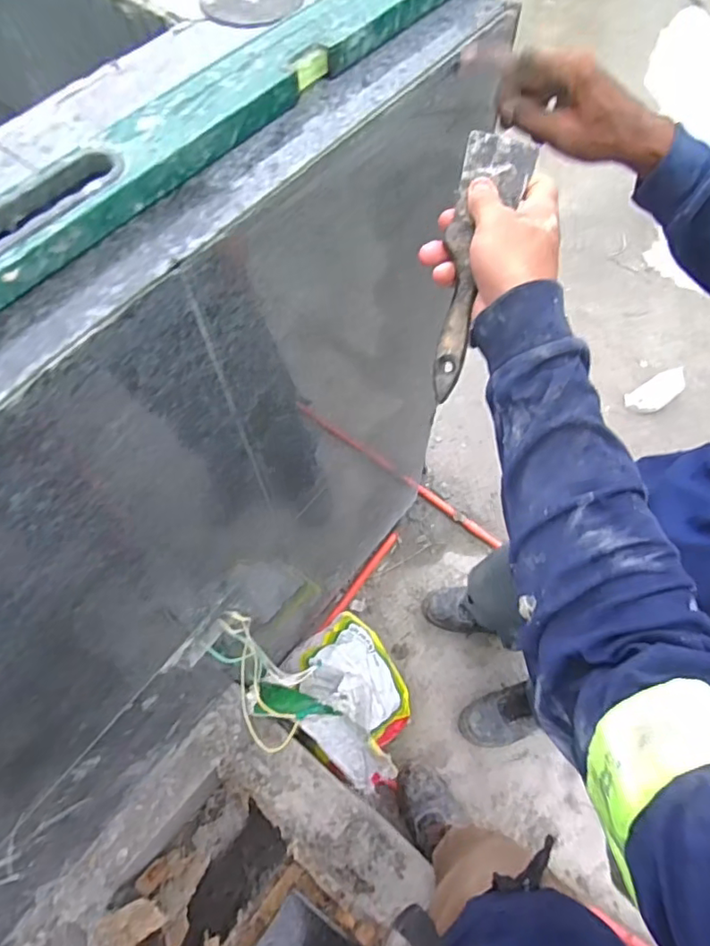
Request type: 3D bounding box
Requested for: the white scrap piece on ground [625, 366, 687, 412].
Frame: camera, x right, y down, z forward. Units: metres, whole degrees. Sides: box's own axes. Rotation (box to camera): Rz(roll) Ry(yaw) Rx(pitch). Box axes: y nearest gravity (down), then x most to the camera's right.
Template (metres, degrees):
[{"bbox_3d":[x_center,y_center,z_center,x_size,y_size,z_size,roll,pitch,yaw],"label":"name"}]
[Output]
[{"bbox_3d":[0.925,-0.249,1.727,0.180,0.034,0.088,-33,66,11],"label":"white scrap piece on ground"}]

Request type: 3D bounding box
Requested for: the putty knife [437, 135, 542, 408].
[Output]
[{"bbox_3d":[0.088,-0.151,0.410,0.049,0.009,0.198,13,88,6],"label":"putty knife"}]

